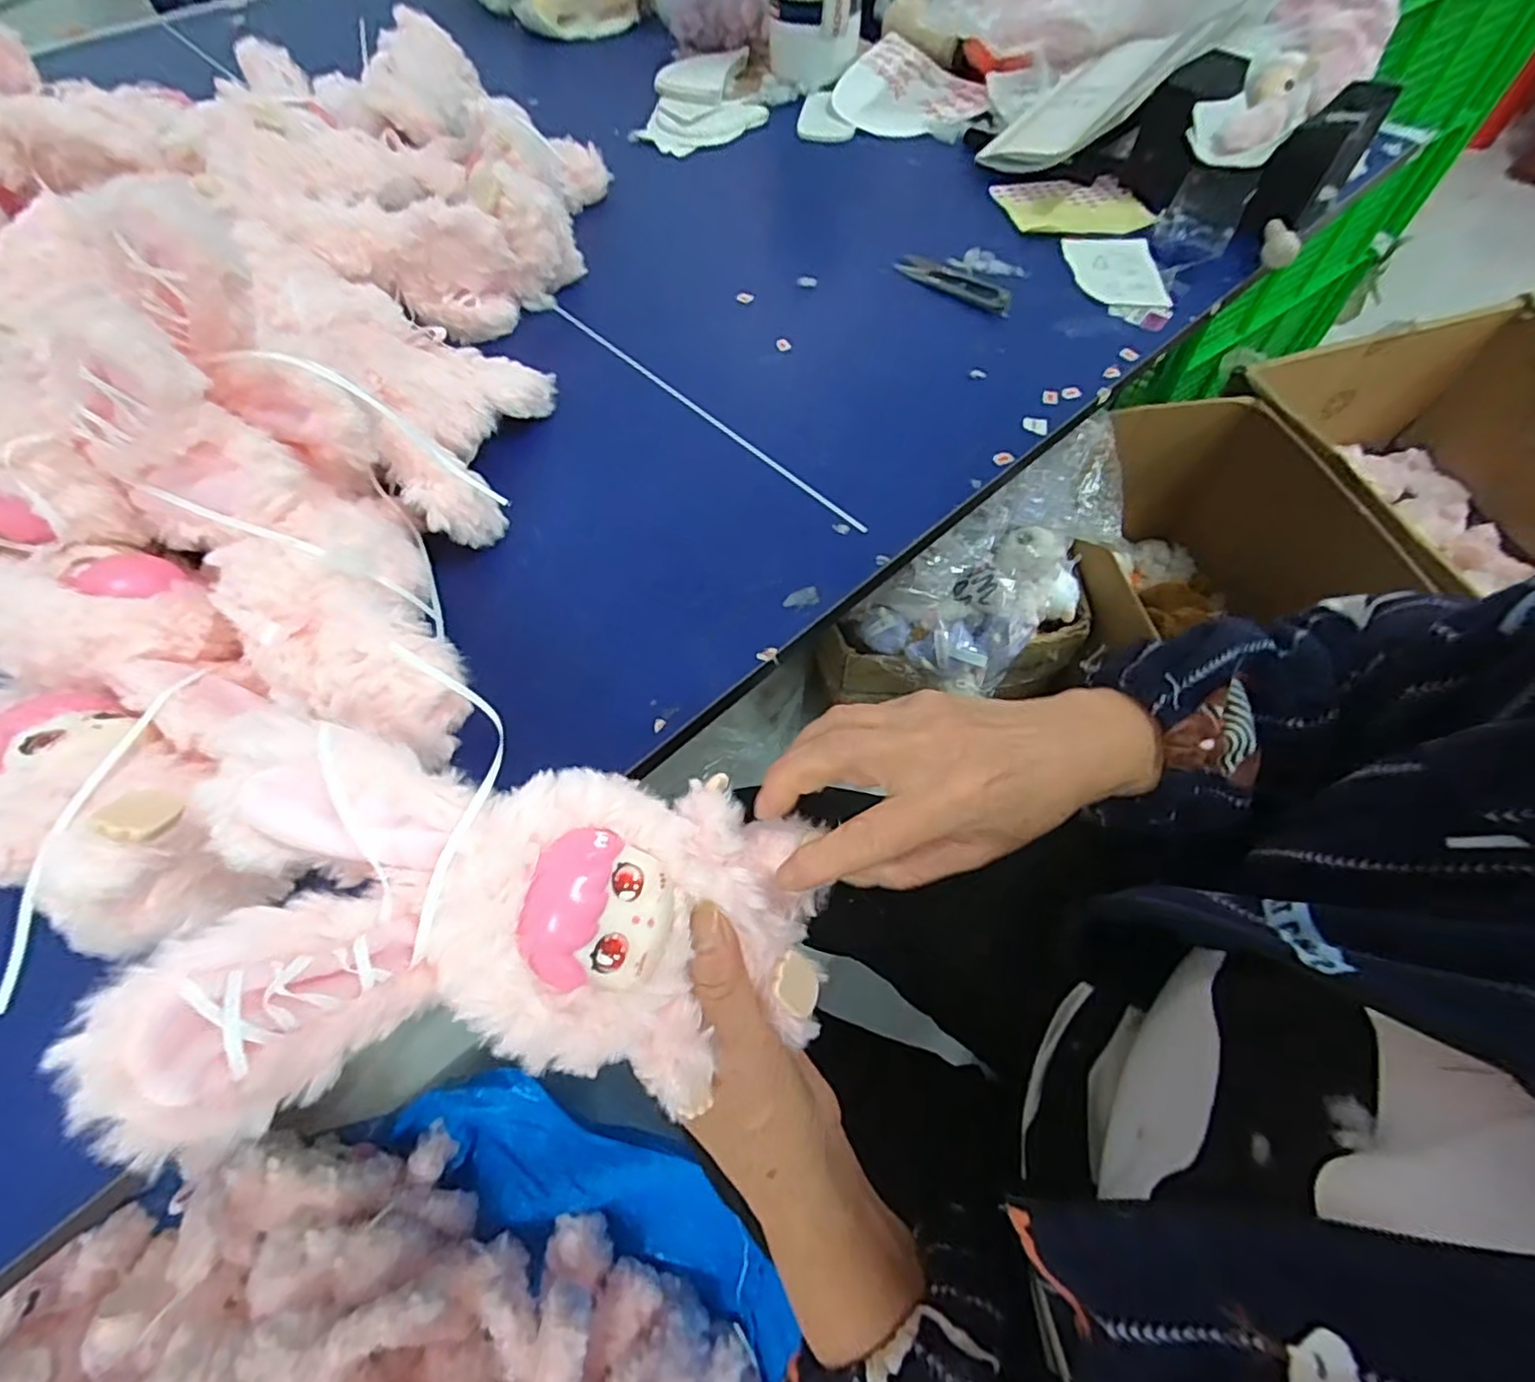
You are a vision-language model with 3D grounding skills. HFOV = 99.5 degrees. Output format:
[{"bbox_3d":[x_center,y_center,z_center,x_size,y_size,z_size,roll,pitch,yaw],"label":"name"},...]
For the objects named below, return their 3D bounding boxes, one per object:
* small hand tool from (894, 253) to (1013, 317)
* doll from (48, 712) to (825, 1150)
[{"bbox_3d":[0.148,-0.323,0.513,0.100,0.006,0.028,36,68,19],"label":"small hand tool"},{"bbox_3d":[-0.088,0.087,0.246,0.220,0.075,0.119,11,62,-20],"label":"doll"}]

